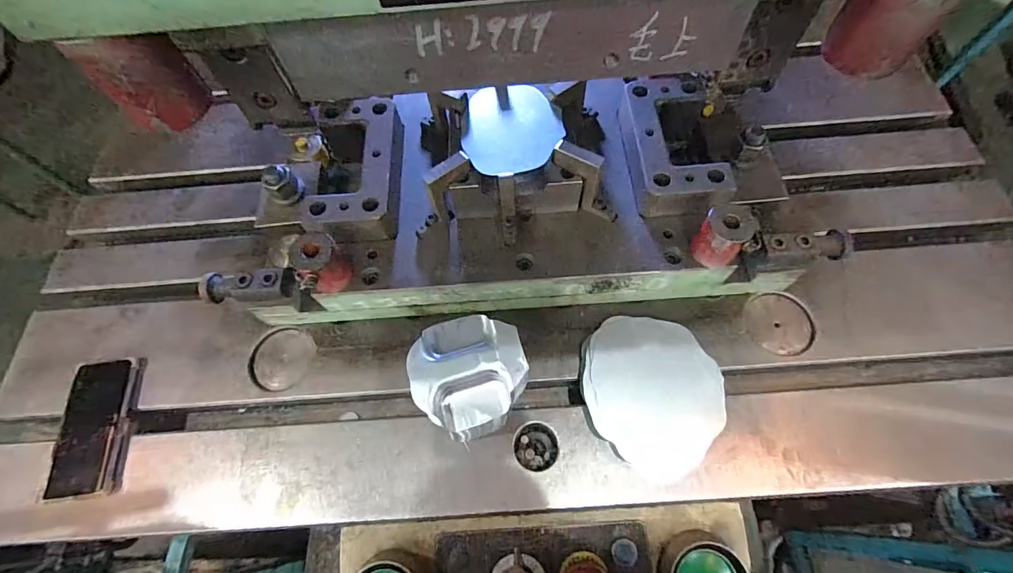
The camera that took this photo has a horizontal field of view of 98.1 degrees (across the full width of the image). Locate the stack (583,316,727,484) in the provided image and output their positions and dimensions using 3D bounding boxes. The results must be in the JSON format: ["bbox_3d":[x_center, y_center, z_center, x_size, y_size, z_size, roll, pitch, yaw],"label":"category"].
[{"bbox_3d":[0.170,0.122,0.525,0.176,0.042,0.159,41,73,20],"label":"stack"}]

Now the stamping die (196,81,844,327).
[{"bbox_3d":[0.016,-0.131,0.578,0.723,0.165,0.294,-4,65,1],"label":"stamping die"}]

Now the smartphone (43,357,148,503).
[{"bbox_3d":[-0.509,0.171,0.545,0.085,0.010,0.162,-7,64,0],"label":"smartphone"}]

